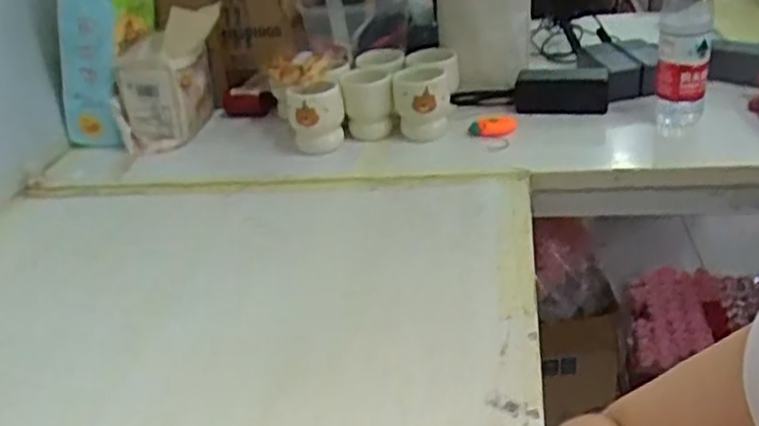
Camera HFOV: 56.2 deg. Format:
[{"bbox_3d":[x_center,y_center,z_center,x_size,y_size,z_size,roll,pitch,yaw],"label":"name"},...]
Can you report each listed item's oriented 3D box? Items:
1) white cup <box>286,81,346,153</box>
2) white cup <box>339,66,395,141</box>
[{"bbox_3d":[-0.088,-0.135,0.999,0.077,0.085,0.082,-11,28,-9],"label":"white cup"},{"bbox_3d":[-0.017,-0.159,1.031,0.073,0.083,0.077,-9,28,-5],"label":"white cup"}]

